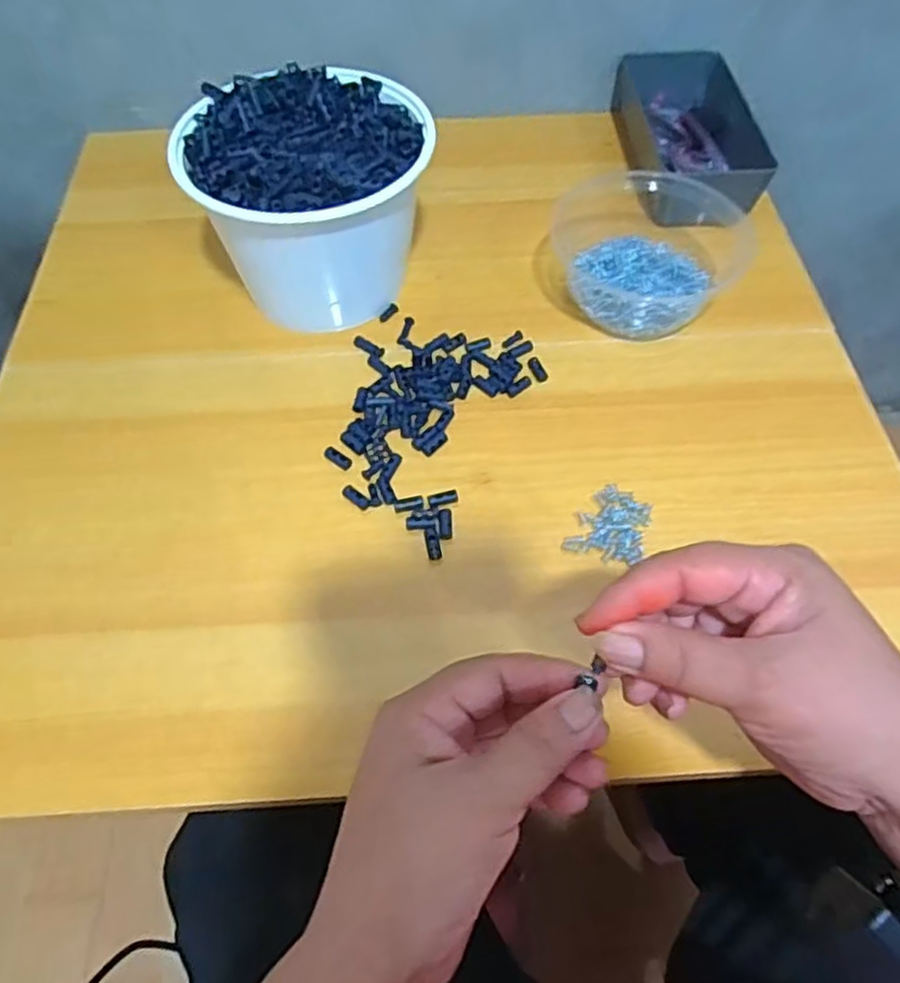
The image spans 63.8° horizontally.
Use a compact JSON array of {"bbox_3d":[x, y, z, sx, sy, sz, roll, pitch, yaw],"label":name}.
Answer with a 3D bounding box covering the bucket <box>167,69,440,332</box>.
[{"bbox_3d":[-0.095,-0.203,0.511,0.159,0.118,0.144,-17,60,-11],"label":"bucket"}]

